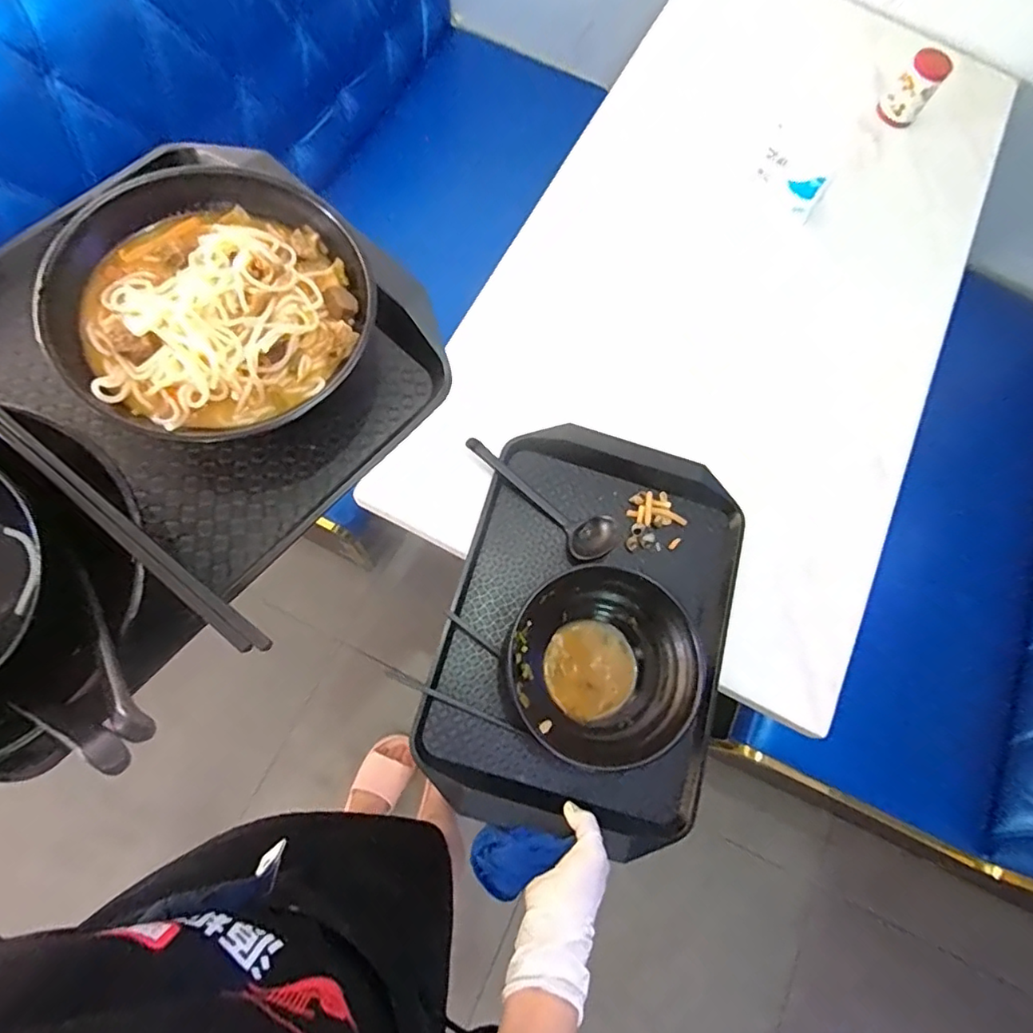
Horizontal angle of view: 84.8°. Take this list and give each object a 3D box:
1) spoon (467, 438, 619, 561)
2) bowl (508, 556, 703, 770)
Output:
[{"bbox_3d":[0.031,-0.027,0.658,0.050,0.032,0.202,-41,72,-21],"label":"spoon"},{"bbox_3d":[0.088,0.150,0.570,0.188,0.078,0.182,1,63,-3],"label":"bowl"}]

